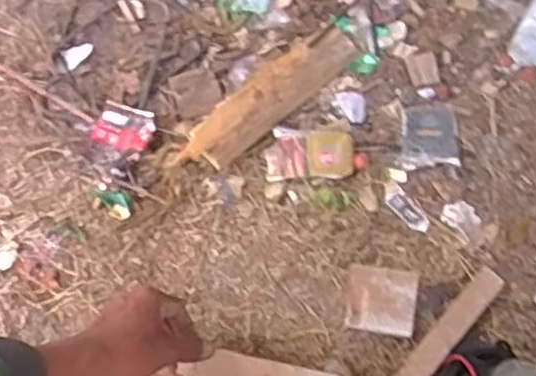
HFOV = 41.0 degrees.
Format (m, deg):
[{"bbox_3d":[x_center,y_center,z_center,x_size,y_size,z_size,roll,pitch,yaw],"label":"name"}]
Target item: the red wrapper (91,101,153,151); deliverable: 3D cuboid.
[{"bbox_3d":[-0.180,-0.077,0.888,0.076,0.013,0.058,17,69,9],"label":"red wrapper"}]

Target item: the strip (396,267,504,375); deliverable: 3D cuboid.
[{"bbox_3d":[0.170,0.163,0.732,0.026,0.013,0.235,42,63,15],"label":"strip"}]

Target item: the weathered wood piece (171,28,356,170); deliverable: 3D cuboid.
[{"bbox_3d":[0.000,-0.112,0.892,0.269,0.018,0.070,-43,72,-14],"label":"weathered wood piece"}]

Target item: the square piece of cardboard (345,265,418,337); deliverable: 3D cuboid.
[{"bbox_3d":[0.121,0.119,0.768,0.072,0.013,0.070,9,68,7],"label":"square piece of cardboard"}]

